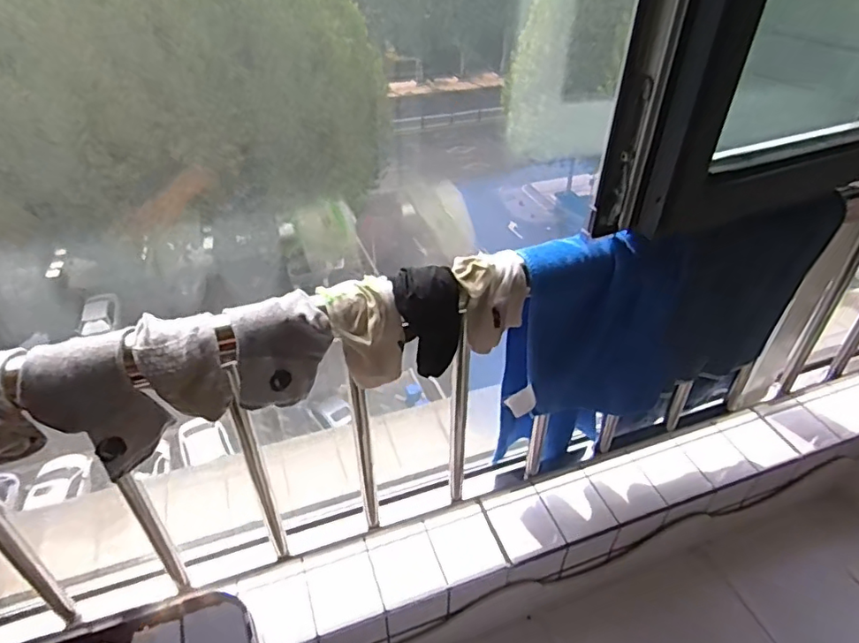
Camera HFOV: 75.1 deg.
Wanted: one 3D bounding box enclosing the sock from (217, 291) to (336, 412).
[{"bbox_3d":[-0.146,0.029,0.542,0.090,0.090,0.059,-20,44,-23],"label":"sock"}]

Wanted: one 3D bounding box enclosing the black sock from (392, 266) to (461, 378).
[{"bbox_3d":[-0.003,0.001,0.597,0.068,0.109,0.051,-7,40,-10],"label":"black sock"}]

